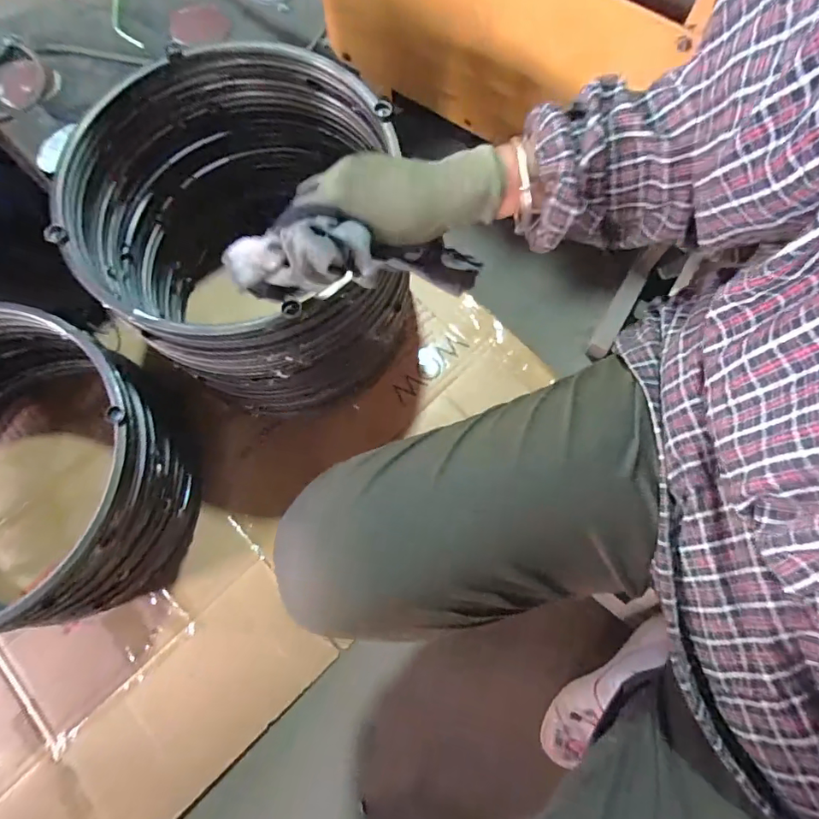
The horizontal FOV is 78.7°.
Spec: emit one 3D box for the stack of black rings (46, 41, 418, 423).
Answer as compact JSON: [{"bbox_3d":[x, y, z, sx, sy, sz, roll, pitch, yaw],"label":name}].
[{"bbox_3d":[-0.190,-0.232,0.693,0.395,0.296,0.409,42,79,13],"label":"stack of black rings"}]

